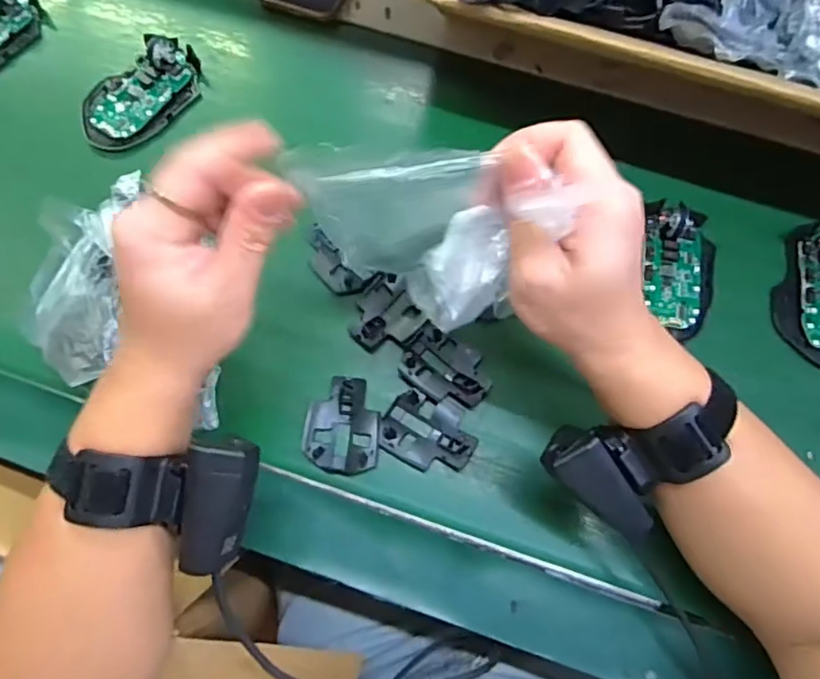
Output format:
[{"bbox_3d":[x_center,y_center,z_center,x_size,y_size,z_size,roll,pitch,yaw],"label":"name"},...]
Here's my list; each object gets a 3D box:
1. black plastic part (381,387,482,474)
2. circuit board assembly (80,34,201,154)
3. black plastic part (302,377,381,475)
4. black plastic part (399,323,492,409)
[{"bbox_3d":[0.015,0.066,0.416,0.065,0.010,0.053,27,72,9],"label":"black plastic part"},{"bbox_3d":[-0.230,-0.212,0.497,0.066,0.024,0.114,36,74,12],"label":"circuit board assembly"},{"bbox_3d":[-0.048,0.061,0.415,0.052,0.011,0.066,3,70,0],"label":"black plastic part"},{"bbox_3d":[0.027,0.023,0.429,0.065,0.012,0.049,31,73,10],"label":"black plastic part"}]

